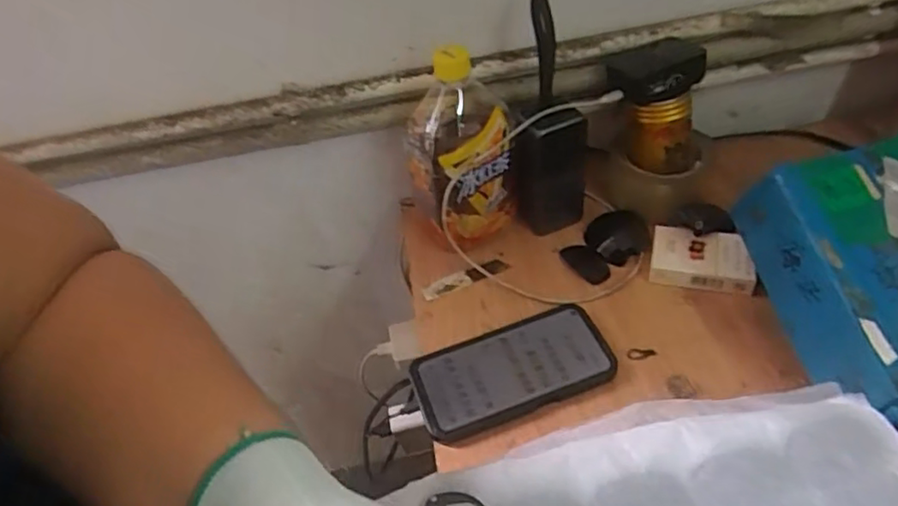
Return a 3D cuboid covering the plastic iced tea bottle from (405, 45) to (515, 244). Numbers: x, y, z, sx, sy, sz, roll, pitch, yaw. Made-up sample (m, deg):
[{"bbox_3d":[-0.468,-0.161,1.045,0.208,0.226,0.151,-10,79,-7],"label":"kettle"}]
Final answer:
[{"bbox_3d":[0.011,-0.095,0.595,0.091,0.198,0.104,-7,46,4],"label":"plastic iced tea bottle"}]

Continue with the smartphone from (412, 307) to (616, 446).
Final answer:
[{"bbox_3d":[0.053,0.095,0.531,0.160,0.013,0.081,-20,47,-9],"label":"smartphone"}]

